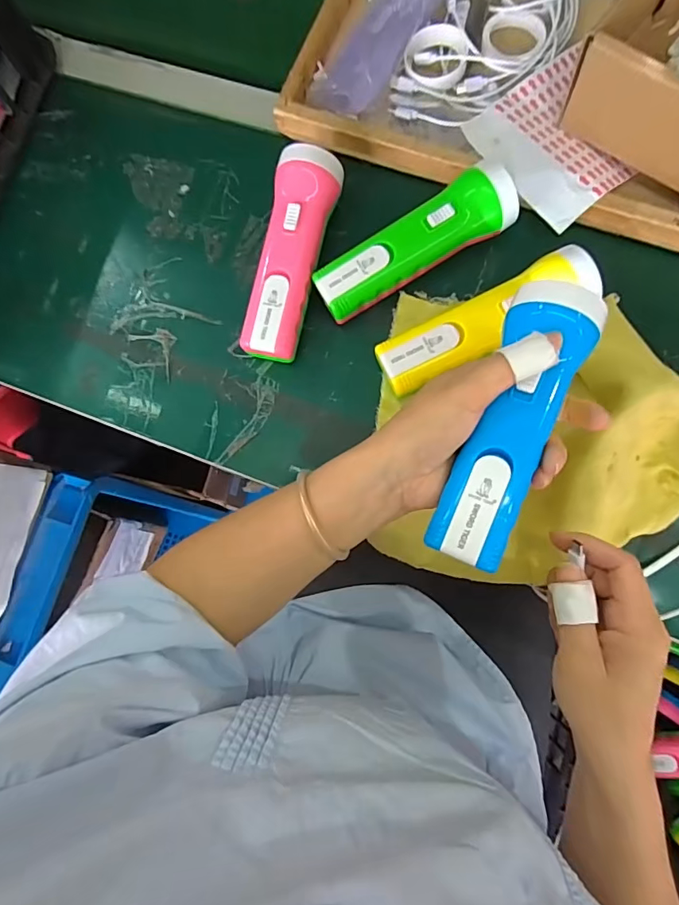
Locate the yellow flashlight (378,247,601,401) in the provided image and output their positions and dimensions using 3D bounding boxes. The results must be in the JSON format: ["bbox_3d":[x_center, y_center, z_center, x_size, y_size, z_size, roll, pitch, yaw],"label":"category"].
[{"bbox_3d":[0.105,-0.094,0.354,0.158,0.052,0.048,-24,78,-2],"label":"yellow flashlight"}]

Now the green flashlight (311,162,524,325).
[{"bbox_3d":[0.056,-0.161,0.371,0.160,0.048,0.047,-28,80,-1],"label":"green flashlight"}]

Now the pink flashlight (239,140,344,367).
[{"bbox_3d":[-0.037,-0.155,0.383,0.050,0.042,0.169,11,82,6],"label":"pink flashlight"}]

